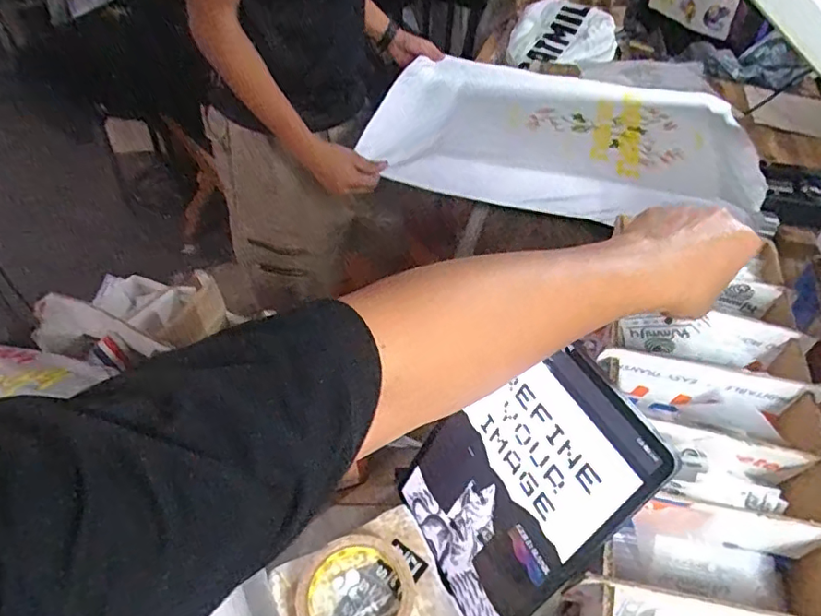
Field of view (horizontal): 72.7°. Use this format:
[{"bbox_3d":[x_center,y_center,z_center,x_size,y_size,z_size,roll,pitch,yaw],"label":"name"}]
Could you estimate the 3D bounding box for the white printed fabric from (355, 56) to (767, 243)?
[{"bbox_3d":[0.294,-0.340,1.060,0.664,0.060,0.492,14,48,12],"label":"white printed fabric"}]

